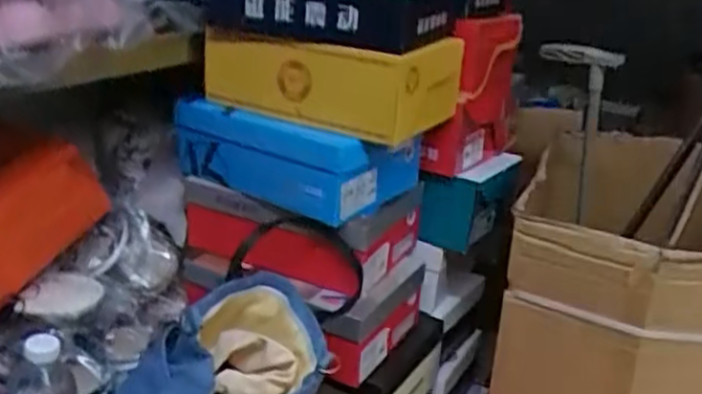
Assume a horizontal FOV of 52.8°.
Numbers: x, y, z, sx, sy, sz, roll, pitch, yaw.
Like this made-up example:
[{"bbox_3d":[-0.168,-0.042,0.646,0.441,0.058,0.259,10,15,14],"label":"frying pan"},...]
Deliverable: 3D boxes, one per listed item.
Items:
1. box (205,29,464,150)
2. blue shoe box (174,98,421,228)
[{"bbox_3d":[-0.026,-0.172,1.016,0.346,0.127,0.157,17,24,30],"label":"box"},{"bbox_3d":[-0.086,-0.074,1.084,0.350,0.122,0.185,18,24,30],"label":"blue shoe box"}]

